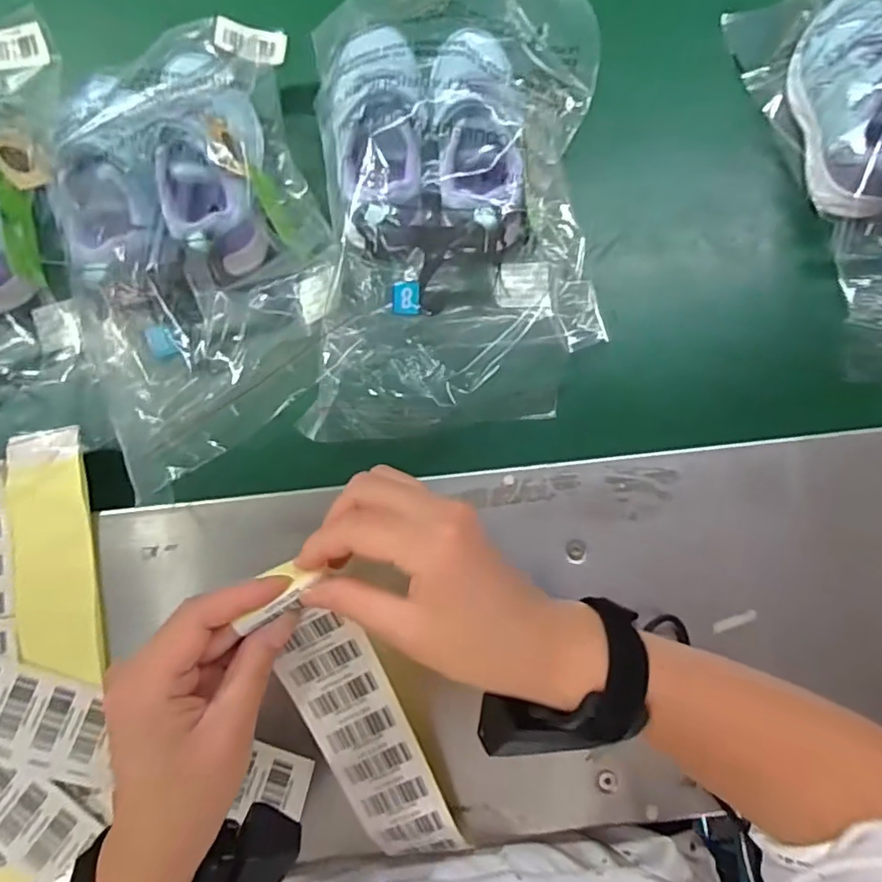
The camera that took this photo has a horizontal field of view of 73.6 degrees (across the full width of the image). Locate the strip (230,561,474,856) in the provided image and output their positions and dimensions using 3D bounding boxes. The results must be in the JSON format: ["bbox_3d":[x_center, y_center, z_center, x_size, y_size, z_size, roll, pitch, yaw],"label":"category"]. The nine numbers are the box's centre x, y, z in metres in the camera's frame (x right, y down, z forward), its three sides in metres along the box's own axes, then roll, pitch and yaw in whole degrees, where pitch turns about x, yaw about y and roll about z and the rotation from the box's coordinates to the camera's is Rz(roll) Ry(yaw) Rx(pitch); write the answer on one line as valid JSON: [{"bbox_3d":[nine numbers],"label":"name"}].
[{"bbox_3d":[-0.045,0.160,0.328,0.046,0.029,0.214,-23,109,-3],"label":"strip"}]

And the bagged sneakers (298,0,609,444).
[{"bbox_3d":[0.014,-0.168,0.435,0.199,0.083,0.331,0,82,0],"label":"bagged sneakers"}]

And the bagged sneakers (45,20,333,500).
[{"bbox_3d":[-0.177,-0.143,0.441,0.172,0.101,0.321,-11,82,-2],"label":"bagged sneakers"}]

